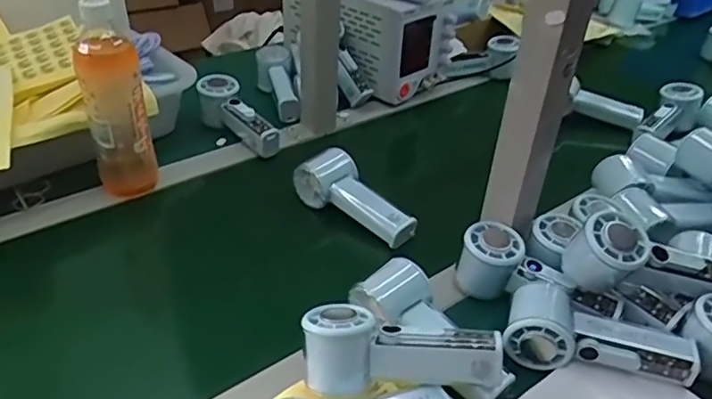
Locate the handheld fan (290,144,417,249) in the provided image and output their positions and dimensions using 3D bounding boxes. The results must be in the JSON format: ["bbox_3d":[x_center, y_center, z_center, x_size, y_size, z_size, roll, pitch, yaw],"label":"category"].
[{"bbox_3d":[0.002,0.002,0.683,0.151,0.054,0.049,35,43,22],"label":"handheld fan"}]

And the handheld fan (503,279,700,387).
[{"bbox_3d":[0.212,0.121,0.515,0.156,0.058,0.066,14,33,16],"label":"handheld fan"}]

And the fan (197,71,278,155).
[{"bbox_3d":[-0.161,-0.113,0.813,0.053,0.057,0.161,-27,60,-39],"label":"fan"}]

